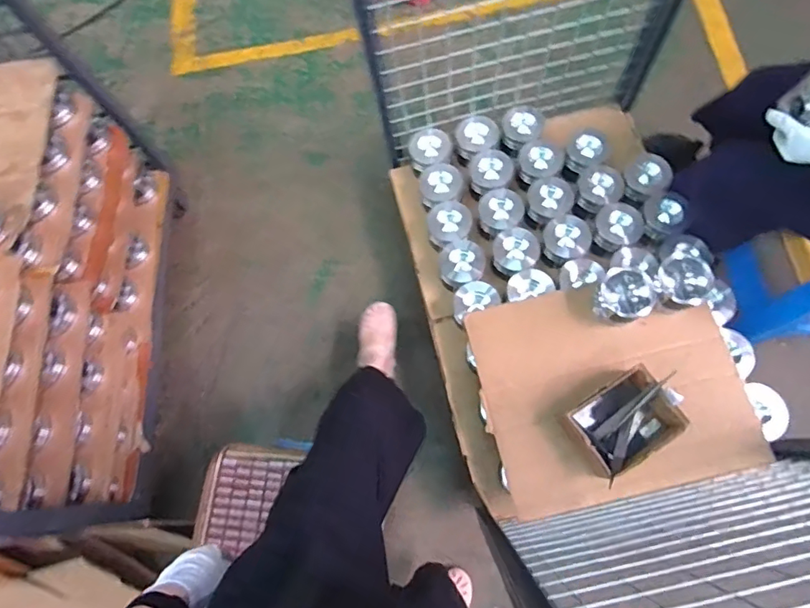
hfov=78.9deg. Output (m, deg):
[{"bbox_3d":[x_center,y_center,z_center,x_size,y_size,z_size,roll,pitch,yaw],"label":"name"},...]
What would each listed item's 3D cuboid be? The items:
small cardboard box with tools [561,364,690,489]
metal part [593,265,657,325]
[{"bbox_3d":[0.454,0.240,1.021,0.216,0.087,0.162,-28,73,-7],"label":"small cardboard box with tools"},{"bbox_3d":[0.489,-0.018,1.105,0.112,0.089,0.106,-1,72,2],"label":"metal part"}]

